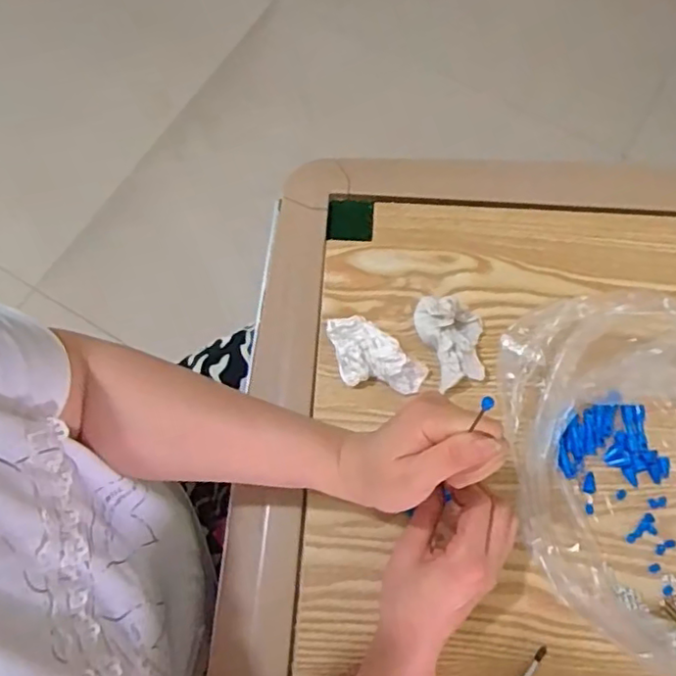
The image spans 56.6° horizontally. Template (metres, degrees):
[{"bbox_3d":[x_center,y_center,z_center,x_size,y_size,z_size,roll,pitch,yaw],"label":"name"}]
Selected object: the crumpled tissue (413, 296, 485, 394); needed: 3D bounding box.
[{"bbox_3d":[0.092,0.003,0.512,0.055,0.034,0.075,3,70,2],"label":"crumpled tissue"}]

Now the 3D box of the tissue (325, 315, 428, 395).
[{"bbox_3d":[0.026,0.016,0.511,0.088,0.028,0.047,38,75,13],"label":"tissue"}]

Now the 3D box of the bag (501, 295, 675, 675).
[{"bbox_3d":[0.250,0.082,0.435,0.222,0.135,0.251,-14,70,-4],"label":"bag"}]

